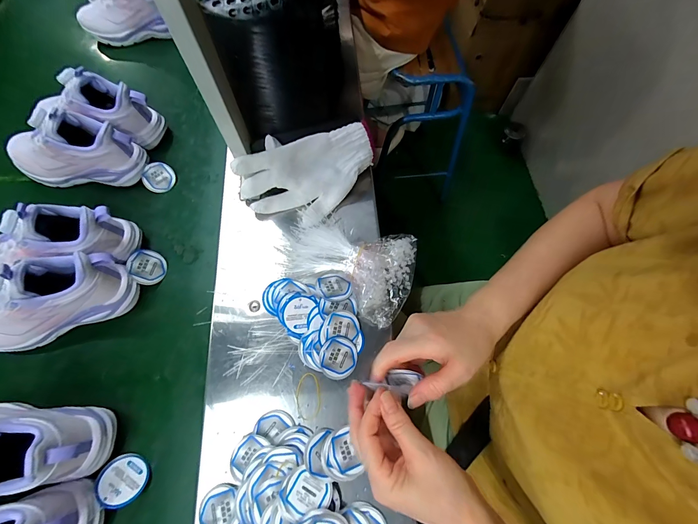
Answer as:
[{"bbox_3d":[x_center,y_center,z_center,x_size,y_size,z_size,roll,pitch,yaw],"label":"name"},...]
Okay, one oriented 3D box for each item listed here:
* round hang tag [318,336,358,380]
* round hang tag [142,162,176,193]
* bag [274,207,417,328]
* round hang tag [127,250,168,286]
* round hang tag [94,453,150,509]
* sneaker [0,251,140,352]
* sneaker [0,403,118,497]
[{"bbox_3d":[-0.013,0.119,0.374,0.048,0.007,0.049,4,81,-22],"label":"round hang tag"},{"bbox_3d":[-0.318,-0.141,0.506,0.047,0.004,0.049,0,88,-16],"label":"round hang tag"},{"bbox_3d":[-0.004,-0.007,0.420,0.189,0.024,0.125,24,70,12],"label":"bag"},{"bbox_3d":[-0.292,0.008,0.437,0.004,0.048,0.050,-20,41,40],"label":"round hang tag"},{"bbox_3d":[-0.262,0.251,0.349,0.050,0.004,0.049,15,41,-14],"label":"round hang tag"},{"bbox_3d":[-0.394,0.049,0.381,0.208,0.115,0.075,-20,69,-10],"label":"sneaker"},{"bbox_3d":[-0.377,0.196,0.321,0.202,0.110,0.080,3,67,1],"label":"sneaker"}]

